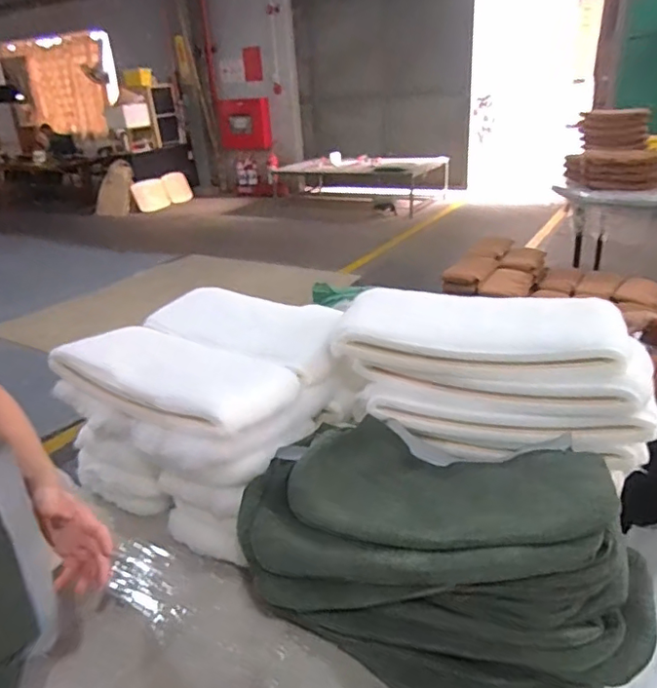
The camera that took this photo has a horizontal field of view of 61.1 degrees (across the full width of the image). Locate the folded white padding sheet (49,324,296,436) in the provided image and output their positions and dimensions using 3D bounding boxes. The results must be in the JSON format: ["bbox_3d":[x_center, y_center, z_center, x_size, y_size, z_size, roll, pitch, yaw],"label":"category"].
[{"bbox_3d":[-0.289,0.058,0.983,0.449,0.069,0.197,10,29,26],"label":"folded white padding sheet"}]

